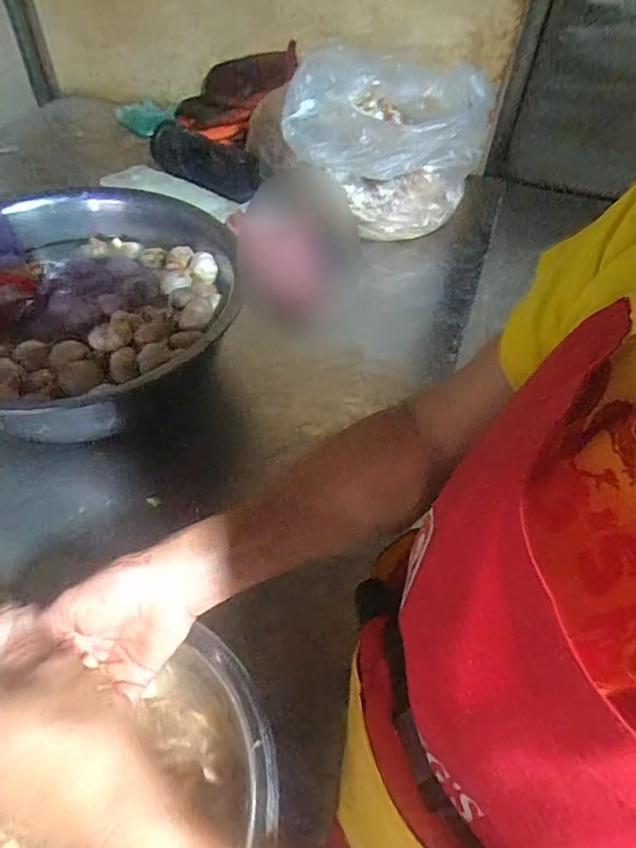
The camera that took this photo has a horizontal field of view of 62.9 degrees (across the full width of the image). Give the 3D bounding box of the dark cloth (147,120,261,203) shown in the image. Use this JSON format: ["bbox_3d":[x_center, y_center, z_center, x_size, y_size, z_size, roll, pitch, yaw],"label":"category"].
[{"bbox_3d":[-0.241,-0.559,1.110,0.264,0.088,0.085,31,55,20],"label":"dark cloth"}]

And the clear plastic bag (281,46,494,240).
[{"bbox_3d":[0.132,-0.544,1.020,0.351,0.267,0.394,10,50,5],"label":"clear plastic bag"}]

